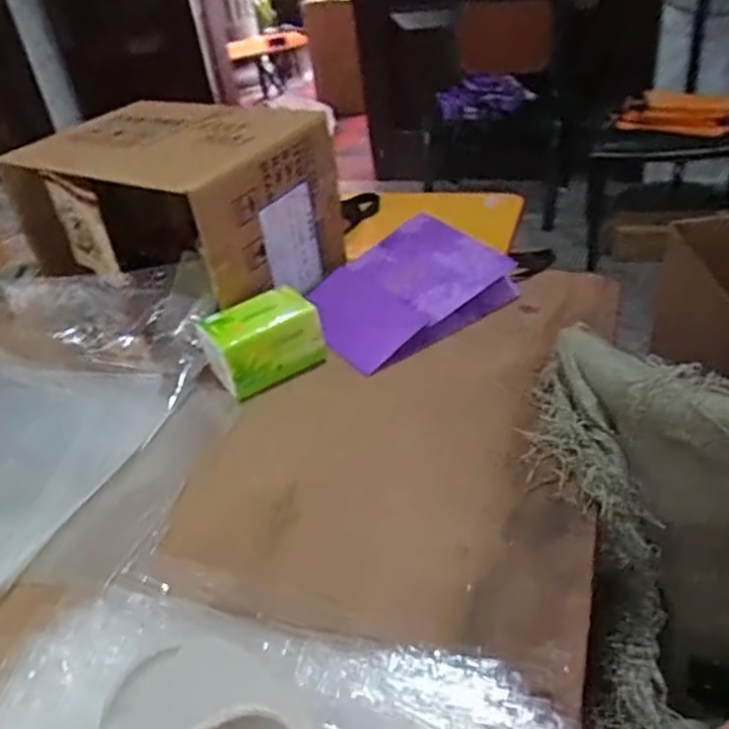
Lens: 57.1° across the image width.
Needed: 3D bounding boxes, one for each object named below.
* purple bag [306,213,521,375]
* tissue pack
[{"bbox_3d":[0.059,-0.104,0.964,0.277,0.127,0.183,-25,38,-22],"label":"purple bag"},{"bbox_3d":[-0.128,-0.029,0.861,0.139,0.096,0.083,-22,39,-19],"label":"tissue pack"}]

